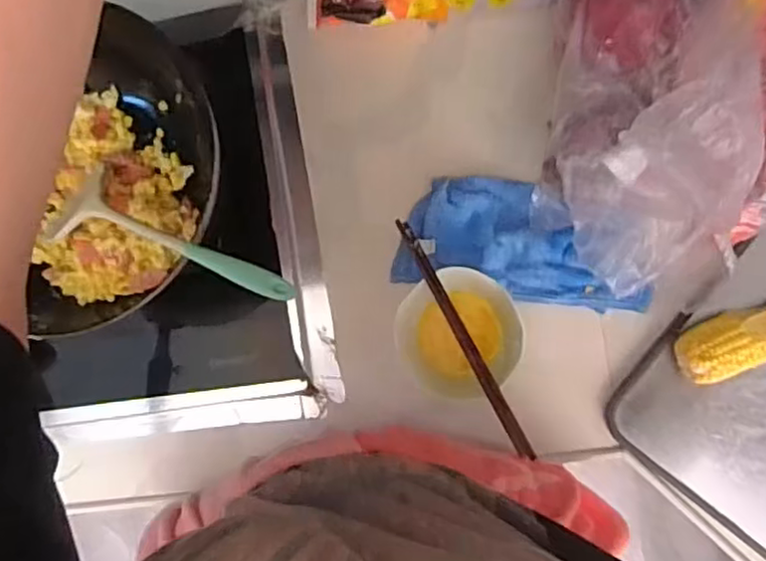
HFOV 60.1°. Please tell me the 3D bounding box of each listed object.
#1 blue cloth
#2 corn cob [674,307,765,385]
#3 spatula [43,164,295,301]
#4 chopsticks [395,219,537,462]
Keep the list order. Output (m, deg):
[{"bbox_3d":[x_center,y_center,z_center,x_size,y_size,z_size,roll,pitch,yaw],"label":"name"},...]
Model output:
[{"bbox_3d":[0.141,-0.040,0.662,0.246,0.035,0.115,8,89,9],"label":"blue cloth"},{"bbox_3d":[0.359,0.040,0.591,0.188,0.044,0.052,-21,85,7],"label":"corn cob"},{"bbox_3d":[-0.200,-0.037,0.570,0.306,0.039,0.075,21,91,30],"label":"spatula"},{"bbox_3d":[0.076,0.054,0.618,0.013,0.015,0.244,-29,84,7],"label":"chopsticks"}]

